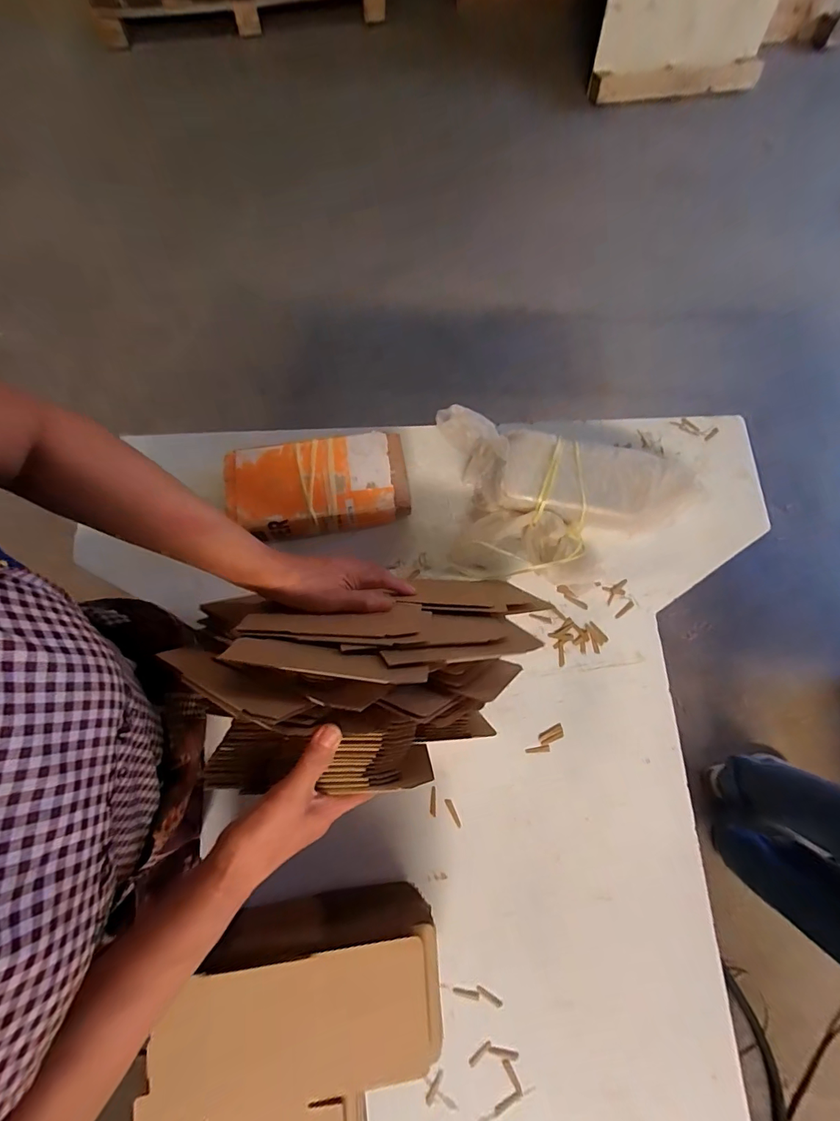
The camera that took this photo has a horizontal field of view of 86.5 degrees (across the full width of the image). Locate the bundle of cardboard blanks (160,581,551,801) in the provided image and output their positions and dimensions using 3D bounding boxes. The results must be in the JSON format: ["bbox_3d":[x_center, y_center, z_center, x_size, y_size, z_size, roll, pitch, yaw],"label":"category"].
[{"bbox_3d":[-0.046,0.111,0.424,0.340,0.143,0.178,-5,76,-1],"label":"bundle of cardboard blanks"}]

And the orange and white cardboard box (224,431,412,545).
[{"bbox_3d":[-0.138,-0.100,0.620,0.238,0.064,0.123,-13,77,-3],"label":"orange and white cardboard box"}]

